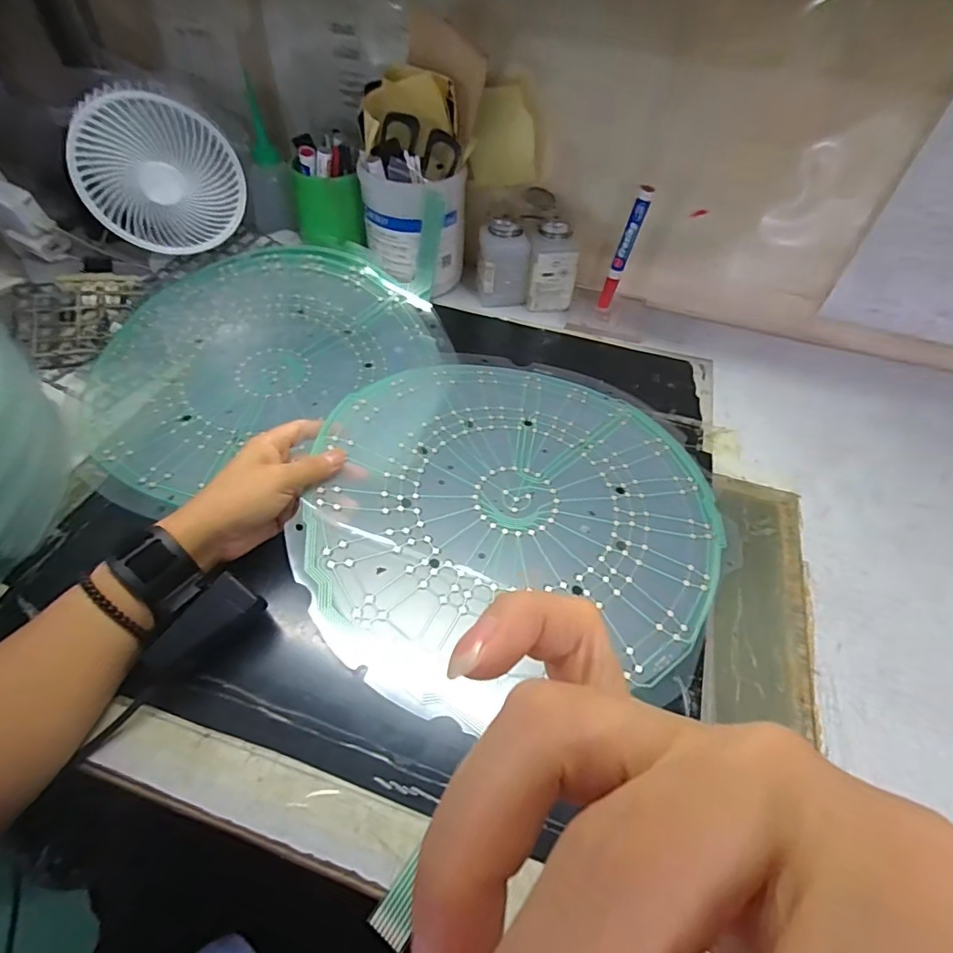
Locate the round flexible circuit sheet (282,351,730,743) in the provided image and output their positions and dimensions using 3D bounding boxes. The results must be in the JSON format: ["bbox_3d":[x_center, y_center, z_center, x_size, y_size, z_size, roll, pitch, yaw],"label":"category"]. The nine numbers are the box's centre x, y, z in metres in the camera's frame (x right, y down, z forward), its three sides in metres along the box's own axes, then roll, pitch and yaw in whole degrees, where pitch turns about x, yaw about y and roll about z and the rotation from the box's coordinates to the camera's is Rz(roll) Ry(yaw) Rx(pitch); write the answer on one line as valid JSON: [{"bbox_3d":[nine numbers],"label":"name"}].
[{"bbox_3d":[0.038,0.014,0.433,0.324,0.034,0.338,2,50,-3],"label":"round flexible circuit sheet"}]

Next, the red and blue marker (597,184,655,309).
[{"bbox_3d":[0.162,-0.245,0.572,0.023,0.145,0.017,15,51,7],"label":"red and blue marker"}]

